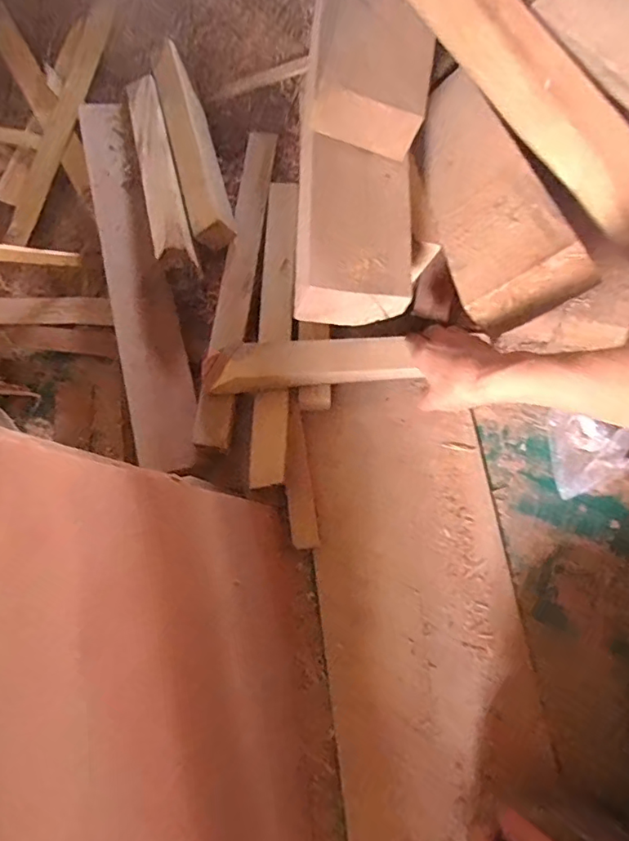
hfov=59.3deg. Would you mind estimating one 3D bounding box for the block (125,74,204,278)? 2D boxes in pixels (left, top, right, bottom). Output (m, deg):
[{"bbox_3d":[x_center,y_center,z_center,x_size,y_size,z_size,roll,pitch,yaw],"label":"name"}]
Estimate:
[{"bbox_3d":[-0.222,-0.357,0.766,0.051,0.031,0.349,-15,71,-4],"label":"block"}]

